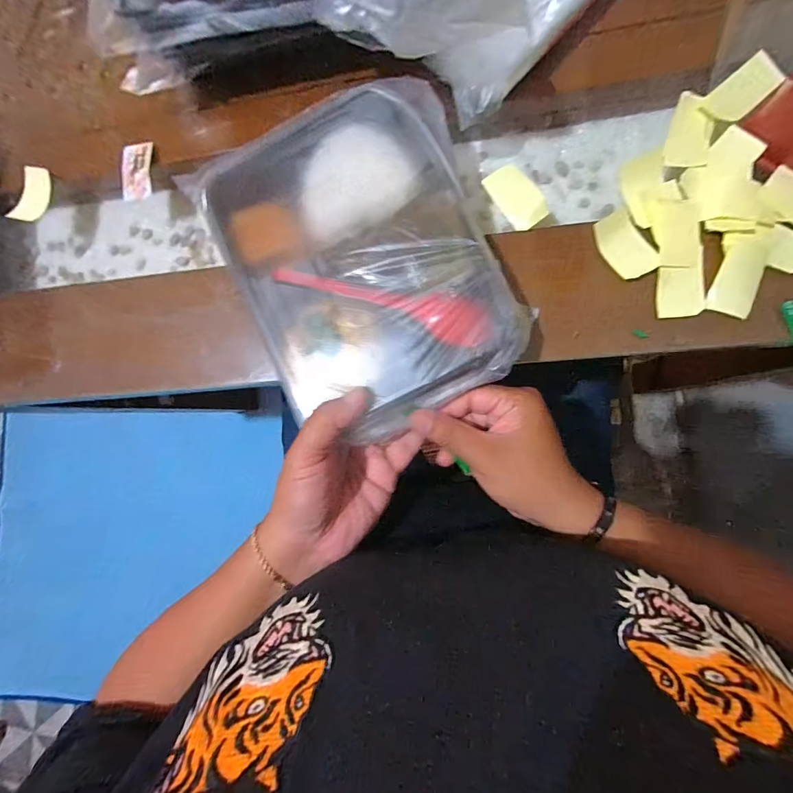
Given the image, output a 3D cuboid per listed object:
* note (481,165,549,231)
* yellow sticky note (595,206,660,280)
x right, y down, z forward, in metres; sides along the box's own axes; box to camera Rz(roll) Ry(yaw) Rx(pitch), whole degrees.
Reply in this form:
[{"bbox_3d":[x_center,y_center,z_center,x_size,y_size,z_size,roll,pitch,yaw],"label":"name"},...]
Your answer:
[{"bbox_3d":[0.095,-0.159,0.308,0.031,0.004,0.052,-37,83,5],"label":"note"},{"bbox_3d":[0.172,-0.114,0.291,0.031,0.005,0.052,-28,84,6],"label":"yellow sticky note"}]

